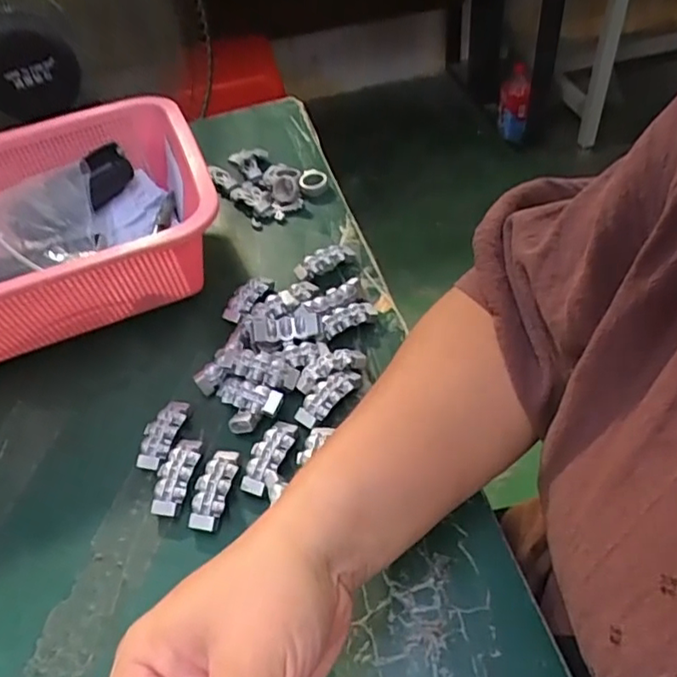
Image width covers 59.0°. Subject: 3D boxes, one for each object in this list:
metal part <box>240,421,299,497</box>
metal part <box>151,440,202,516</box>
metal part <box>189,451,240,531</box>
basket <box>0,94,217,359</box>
[{"bbox_3d":[-0.040,0.067,0.349,0.019,0.006,0.047,15,51,22],"label":"metal part"},{"bbox_3d":[-0.094,0.080,0.350,0.020,0.016,0.047,5,48,14],"label":"metal part"},{"bbox_3d":[-0.070,0.086,0.342,0.019,0.015,0.048,3,48,13],"label":"metal part"},{"bbox_3d":[-0.249,-0.072,0.465,0.301,0.095,0.215,-20,47,-9],"label":"basket"}]

